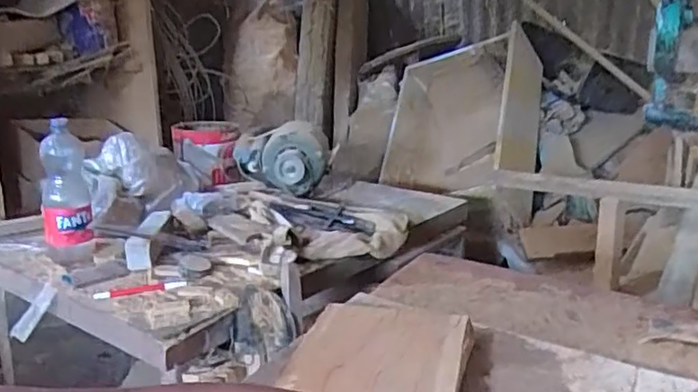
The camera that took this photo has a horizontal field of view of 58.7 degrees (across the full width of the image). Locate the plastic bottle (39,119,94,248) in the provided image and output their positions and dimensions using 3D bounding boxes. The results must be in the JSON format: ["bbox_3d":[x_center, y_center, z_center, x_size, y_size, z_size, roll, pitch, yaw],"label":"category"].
[{"bbox_3d":[-0.538,-0.023,1.161,0.091,0.235,0.096,-7,-6,-15],"label":"plastic bottle"}]

